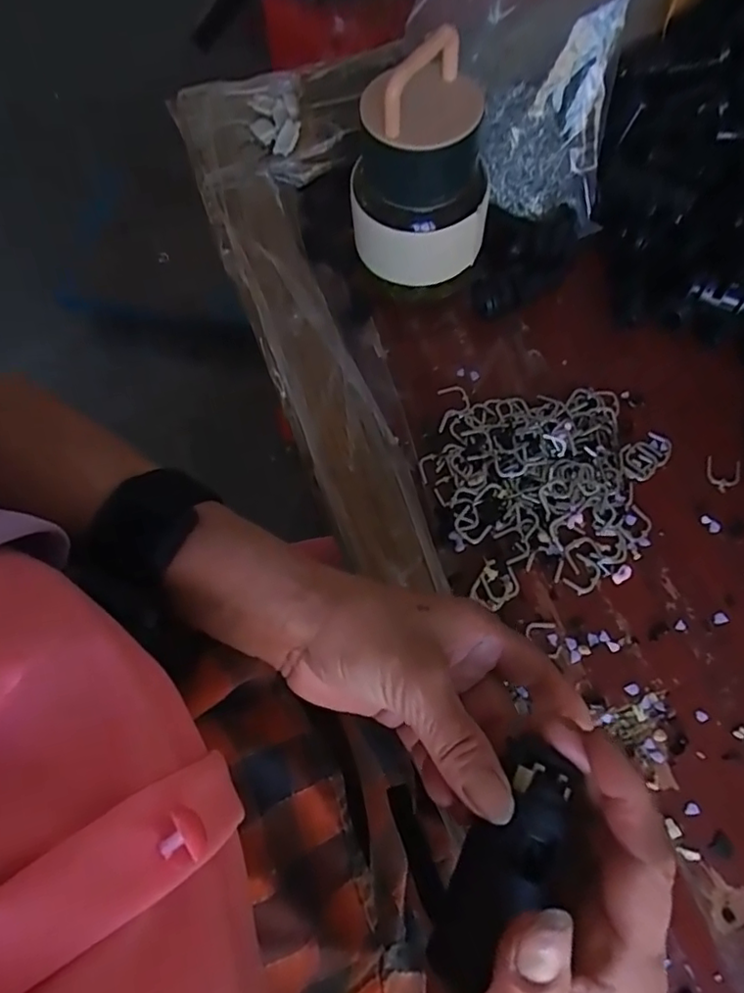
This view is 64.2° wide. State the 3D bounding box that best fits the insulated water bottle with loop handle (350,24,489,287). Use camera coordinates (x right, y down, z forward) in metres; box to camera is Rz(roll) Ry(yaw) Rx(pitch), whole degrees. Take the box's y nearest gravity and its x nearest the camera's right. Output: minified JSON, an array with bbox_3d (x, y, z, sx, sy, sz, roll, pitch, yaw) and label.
[{"bbox_3d":[0.026,-0.167,0.329,0.066,0.134,0.058,-18,72,-3],"label":"insulated water bottle with loop handle"}]

